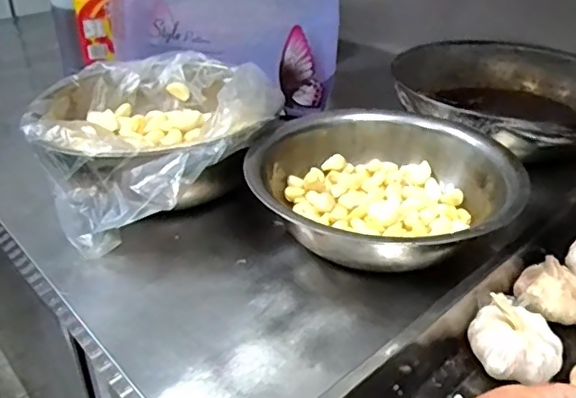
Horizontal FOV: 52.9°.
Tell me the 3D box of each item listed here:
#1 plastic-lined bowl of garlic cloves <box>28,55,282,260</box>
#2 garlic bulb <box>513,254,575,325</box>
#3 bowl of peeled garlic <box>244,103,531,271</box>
[{"bbox_3d":[-0.156,-0.067,0.715,0.282,0.135,0.324,-17,35,-25],"label":"plastic-lined bowl of garlic cloves"},{"bbox_3d":[0.229,0.077,0.500,0.057,0.041,0.048,10,33,18],"label":"garlic bulb"},{"bbox_3d":[0.099,-0.004,0.621,0.272,0.098,0.219,13,34,22],"label":"bowl of peeled garlic"}]

